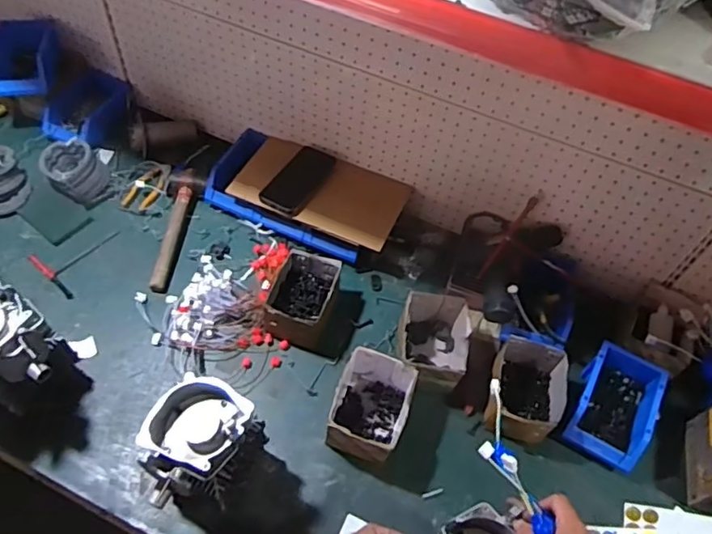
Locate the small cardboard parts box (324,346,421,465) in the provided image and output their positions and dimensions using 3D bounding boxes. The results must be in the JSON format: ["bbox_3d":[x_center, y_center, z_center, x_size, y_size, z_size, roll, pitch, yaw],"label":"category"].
[{"bbox_3d":[0.025,0.225,0.917,0.116,0.093,0.156,14,55,5],"label":"small cardboard parts box"}]

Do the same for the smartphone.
[{"bbox_3d":[-0.116,-0.177,1.136,0.086,0.011,0.187,25,56,12],"label":"smartphone"}]

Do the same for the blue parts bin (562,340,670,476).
[{"bbox_3d":[0.437,0.231,0.959,0.123,0.062,0.190,28,57,14],"label":"blue parts bin"}]

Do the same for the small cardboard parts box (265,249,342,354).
[{"bbox_3d":[-0.096,0.057,1.025,0.115,0.075,0.153,15,55,5],"label":"small cardboard parts box"}]

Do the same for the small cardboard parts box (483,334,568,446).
[{"bbox_3d":[0.290,0.206,0.967,0.124,0.070,0.171,19,55,8],"label":"small cardboard parts box"}]

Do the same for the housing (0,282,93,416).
[{"bbox_3d":[-0.506,0.139,0.858,0.156,0.200,0.116,33,58,17],"label":"housing"}]

